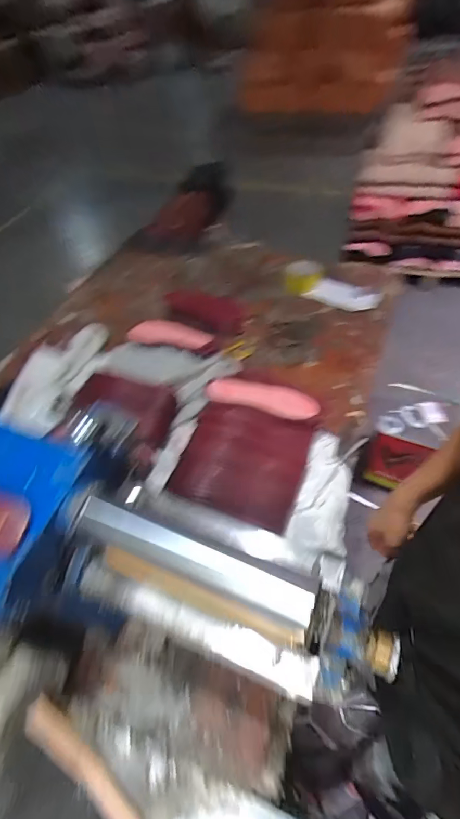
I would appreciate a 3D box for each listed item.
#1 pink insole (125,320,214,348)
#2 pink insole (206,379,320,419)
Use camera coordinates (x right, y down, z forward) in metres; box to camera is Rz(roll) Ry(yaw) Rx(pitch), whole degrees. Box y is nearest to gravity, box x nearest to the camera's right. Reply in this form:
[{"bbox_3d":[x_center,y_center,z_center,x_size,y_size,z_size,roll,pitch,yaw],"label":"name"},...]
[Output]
[{"bbox_3d":[-0.151,-0.191,1.042,0.213,0.020,0.070,7,51,11],"label":"pink insole"},{"bbox_3d":[0.064,-0.028,0.811,0.209,0.026,0.069,9,54,9],"label":"pink insole"}]

